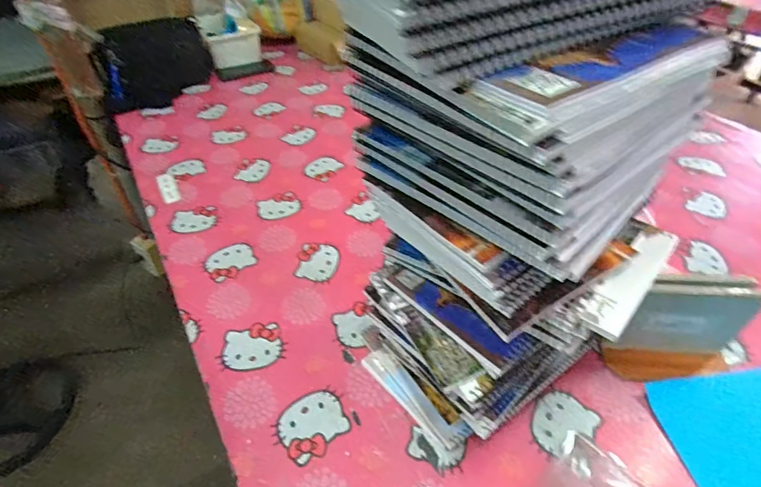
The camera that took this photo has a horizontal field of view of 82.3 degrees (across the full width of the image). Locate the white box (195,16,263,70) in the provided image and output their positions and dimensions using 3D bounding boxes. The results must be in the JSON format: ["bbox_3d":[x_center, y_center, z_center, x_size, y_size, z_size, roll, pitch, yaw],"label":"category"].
[{"bbox_3d":[-0.431,-0.590,1.293,0.168,0.136,0.188,-21,46,-19],"label":"white box"}]

